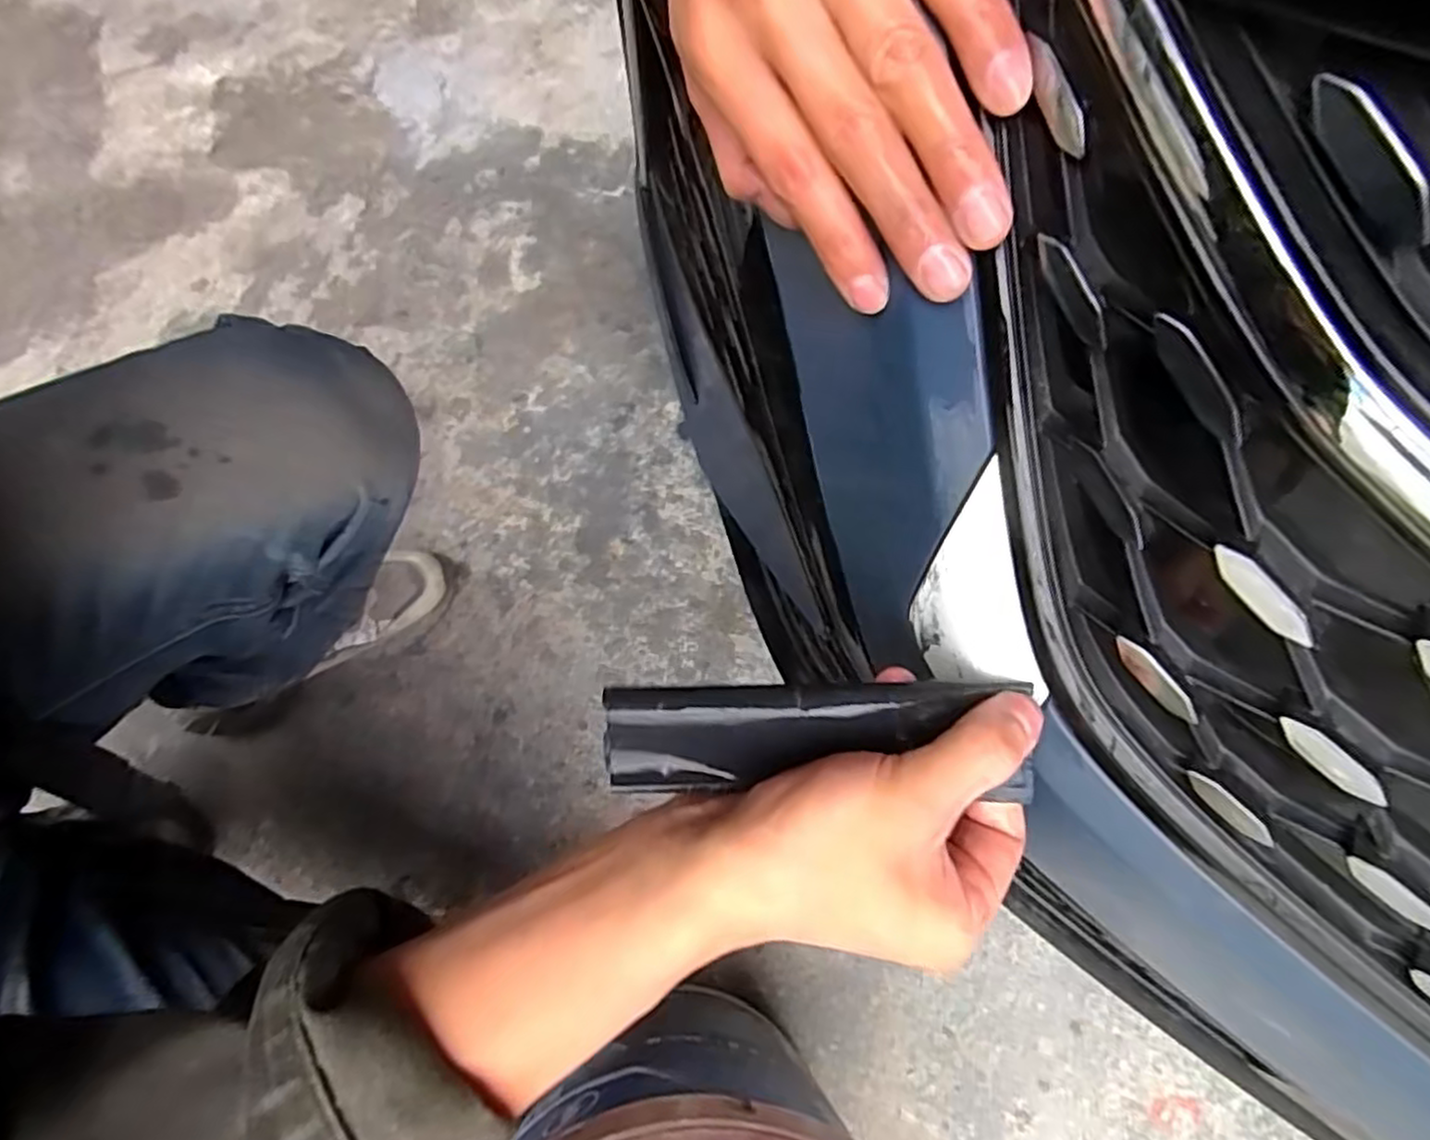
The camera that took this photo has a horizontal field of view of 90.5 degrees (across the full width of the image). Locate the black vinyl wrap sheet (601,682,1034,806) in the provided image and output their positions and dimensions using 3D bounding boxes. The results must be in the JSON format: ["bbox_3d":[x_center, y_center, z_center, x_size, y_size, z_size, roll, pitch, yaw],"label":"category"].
[{"bbox_3d":[0.033,0.055,0.231,0.135,0.014,0.038,-3,74,-2],"label":"black vinyl wrap sheet"}]

